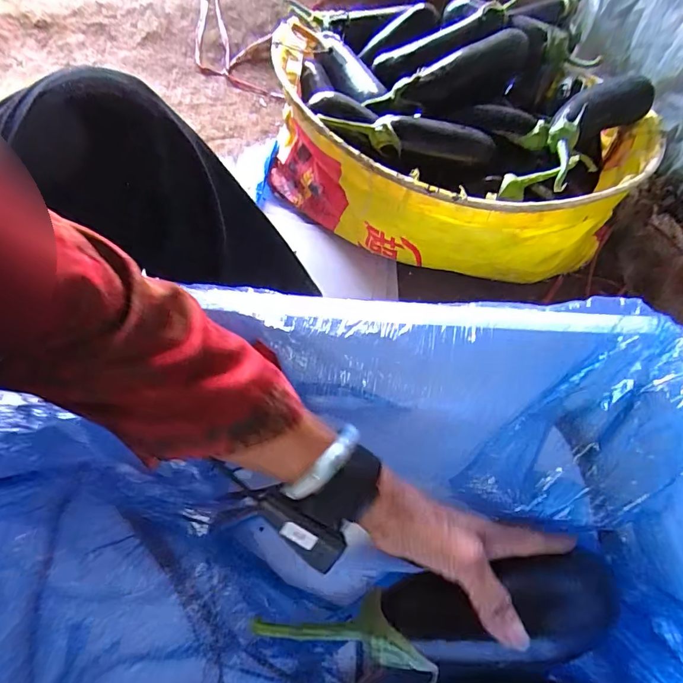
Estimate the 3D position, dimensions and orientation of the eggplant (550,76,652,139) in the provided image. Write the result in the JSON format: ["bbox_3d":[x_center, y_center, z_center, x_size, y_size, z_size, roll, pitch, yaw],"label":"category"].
[{"bbox_3d":[0.388,-0.345,0.690,0.193,0.064,0.063,-30,62,-19],"label":"eggplant"}]

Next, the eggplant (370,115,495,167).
[{"bbox_3d":[0.136,-0.291,0.667,0.192,0.041,0.046,1,55,-20],"label":"eggplant"}]

